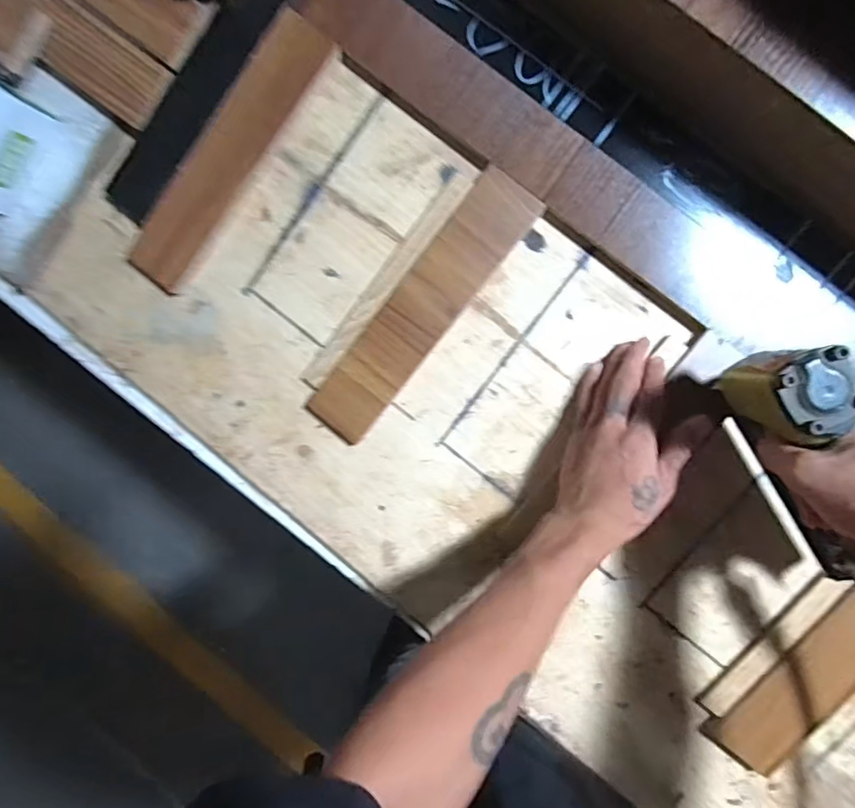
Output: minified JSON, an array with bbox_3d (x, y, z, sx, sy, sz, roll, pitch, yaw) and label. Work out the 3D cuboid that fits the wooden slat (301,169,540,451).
[{"bbox_3d":[-0.007,-0.084,0.478,0.060,0.016,0.268,39,99,2],"label":"wooden slat"}]

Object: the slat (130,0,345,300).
[{"bbox_3d":[-0.186,-0.229,0.493,0.067,0.008,0.269,39,99,2],"label":"slat"}]

